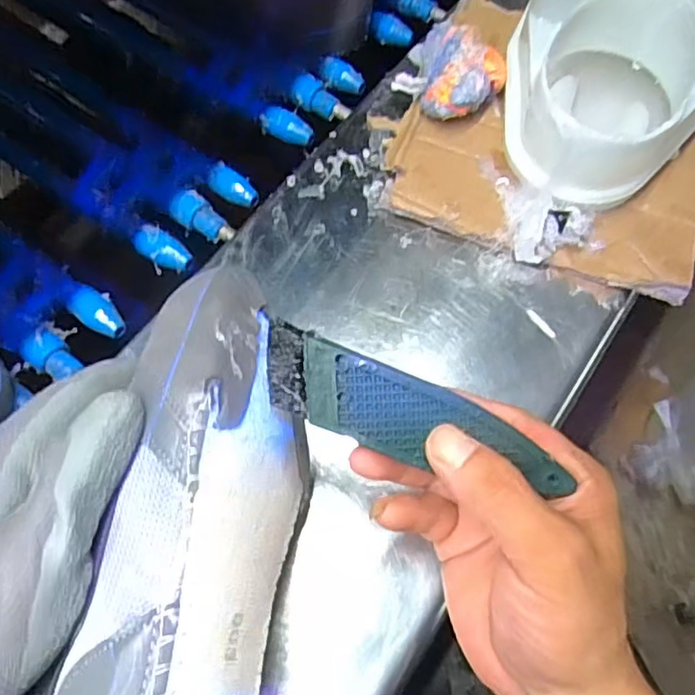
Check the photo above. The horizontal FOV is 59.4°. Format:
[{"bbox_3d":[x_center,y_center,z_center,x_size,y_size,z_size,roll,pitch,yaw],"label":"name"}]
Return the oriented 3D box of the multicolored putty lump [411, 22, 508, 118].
[{"bbox_3d":[0.072,-0.182,0.412,0.058,0.039,0.062,31,69,10],"label":"multicolored putty lump"}]

